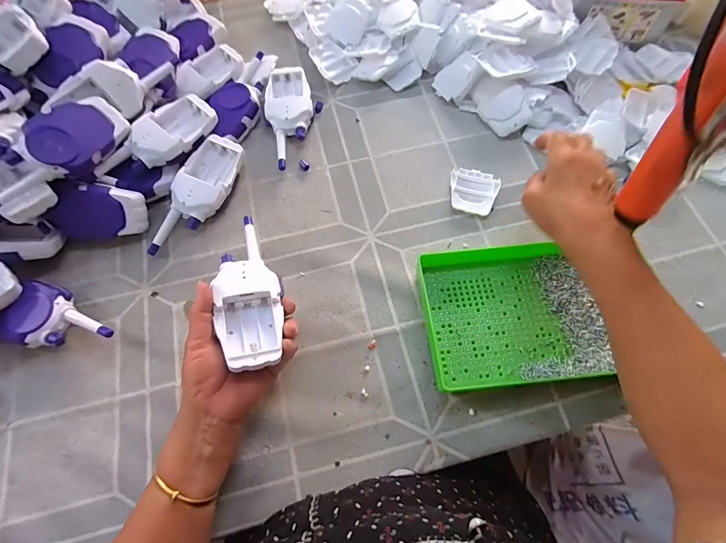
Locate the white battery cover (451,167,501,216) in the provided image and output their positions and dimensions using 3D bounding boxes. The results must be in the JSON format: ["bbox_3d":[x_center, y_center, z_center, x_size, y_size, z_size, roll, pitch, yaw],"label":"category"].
[{"bbox_3d":[0.143,-0.106,0.483,0.062,0.011,0.066,14,66,8],"label":"white battery cover"}]

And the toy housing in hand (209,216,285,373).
[{"bbox_3d":[-0.111,0.014,0.361,0.057,0.026,0.157,-11,64,-4],"label":"toy housing in hand"}]

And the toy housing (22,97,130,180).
[{"bbox_3d":[-0.312,-0.147,0.404,0.032,0.062,0.096,-9,49,48],"label":"toy housing"}]

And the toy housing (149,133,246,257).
[{"bbox_3d":[-0.204,-0.093,0.460,0.063,0.032,0.163,17,69,8],"label":"toy housing"}]

